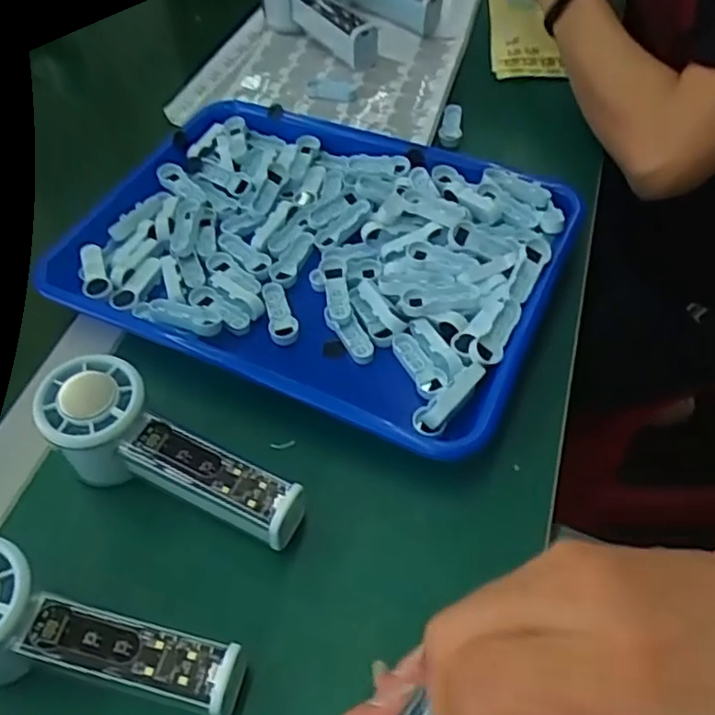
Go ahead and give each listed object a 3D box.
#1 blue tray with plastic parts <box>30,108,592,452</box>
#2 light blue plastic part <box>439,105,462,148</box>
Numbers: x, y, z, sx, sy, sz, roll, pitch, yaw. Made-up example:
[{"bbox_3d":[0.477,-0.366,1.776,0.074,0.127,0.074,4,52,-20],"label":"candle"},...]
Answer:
[{"bbox_3d":[-0.027,-0.076,0.474,0.320,0.038,0.248,17,56,16],"label":"blue tray with plastic parts"},{"bbox_3d":[0.082,-0.202,0.583,0.018,0.016,0.048,9,53,8],"label":"light blue plastic part"}]

